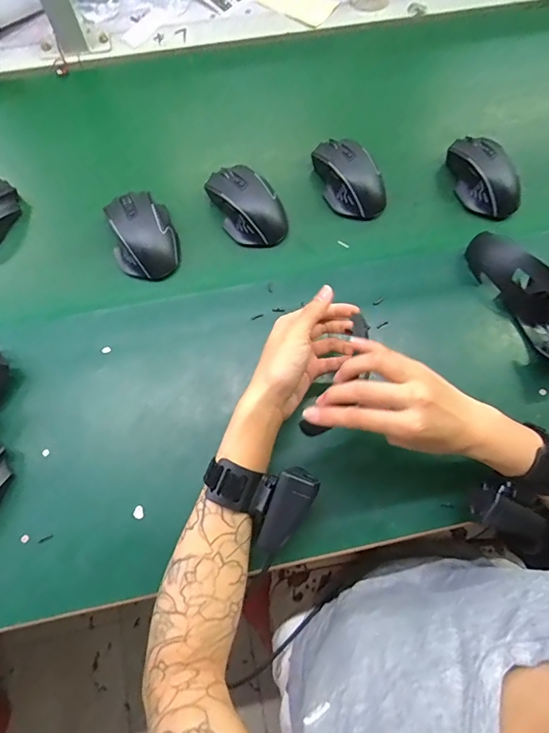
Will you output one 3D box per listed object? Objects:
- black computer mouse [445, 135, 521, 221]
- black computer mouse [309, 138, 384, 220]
[{"bbox_3d":[0.262,-0.240,0.552,0.068,0.050,0.116,-22,74,-9],"label":"black computer mouse"},{"bbox_3d":[0.090,-0.234,0.537,0.069,0.041,0.114,-36,77,-12],"label":"black computer mouse"}]

